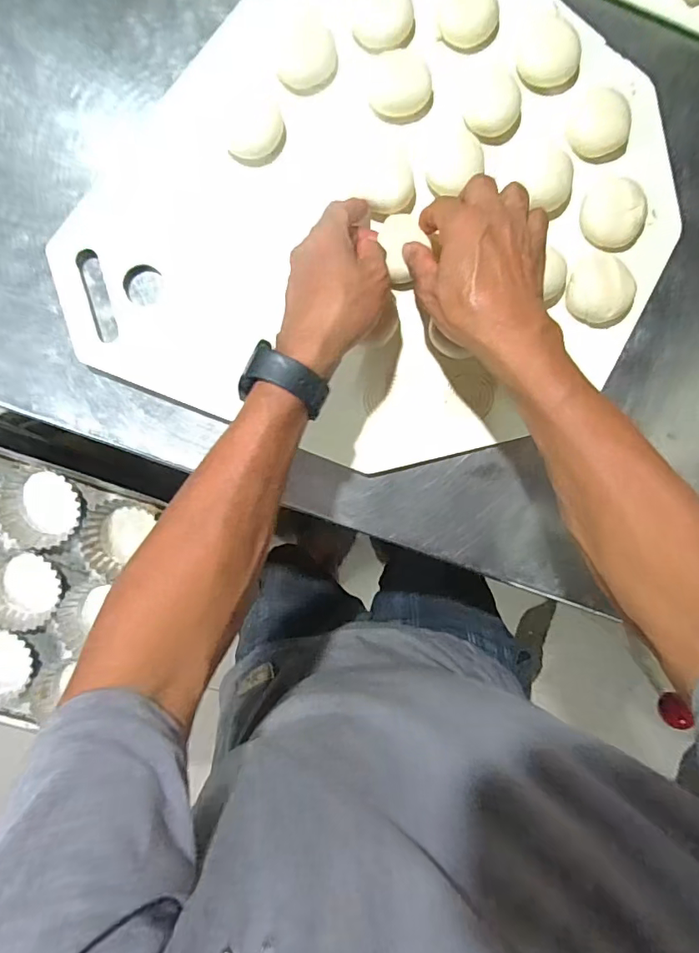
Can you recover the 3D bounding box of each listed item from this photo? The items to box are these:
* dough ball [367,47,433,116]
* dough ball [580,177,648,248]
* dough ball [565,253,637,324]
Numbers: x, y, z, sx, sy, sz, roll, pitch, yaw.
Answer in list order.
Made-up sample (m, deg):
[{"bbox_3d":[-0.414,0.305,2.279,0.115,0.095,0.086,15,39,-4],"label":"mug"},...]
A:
[{"bbox_3d":[0.041,-0.320,0.404,0.050,0.016,0.040,3,98,-2],"label":"dough ball"},{"bbox_3d":[0.221,-0.221,0.418,0.053,0.025,0.045,37,96,-6],"label":"dough ball"},{"bbox_3d":[0.210,-0.157,0.420,0.049,0.021,0.054,-36,98,4],"label":"dough ball"}]

